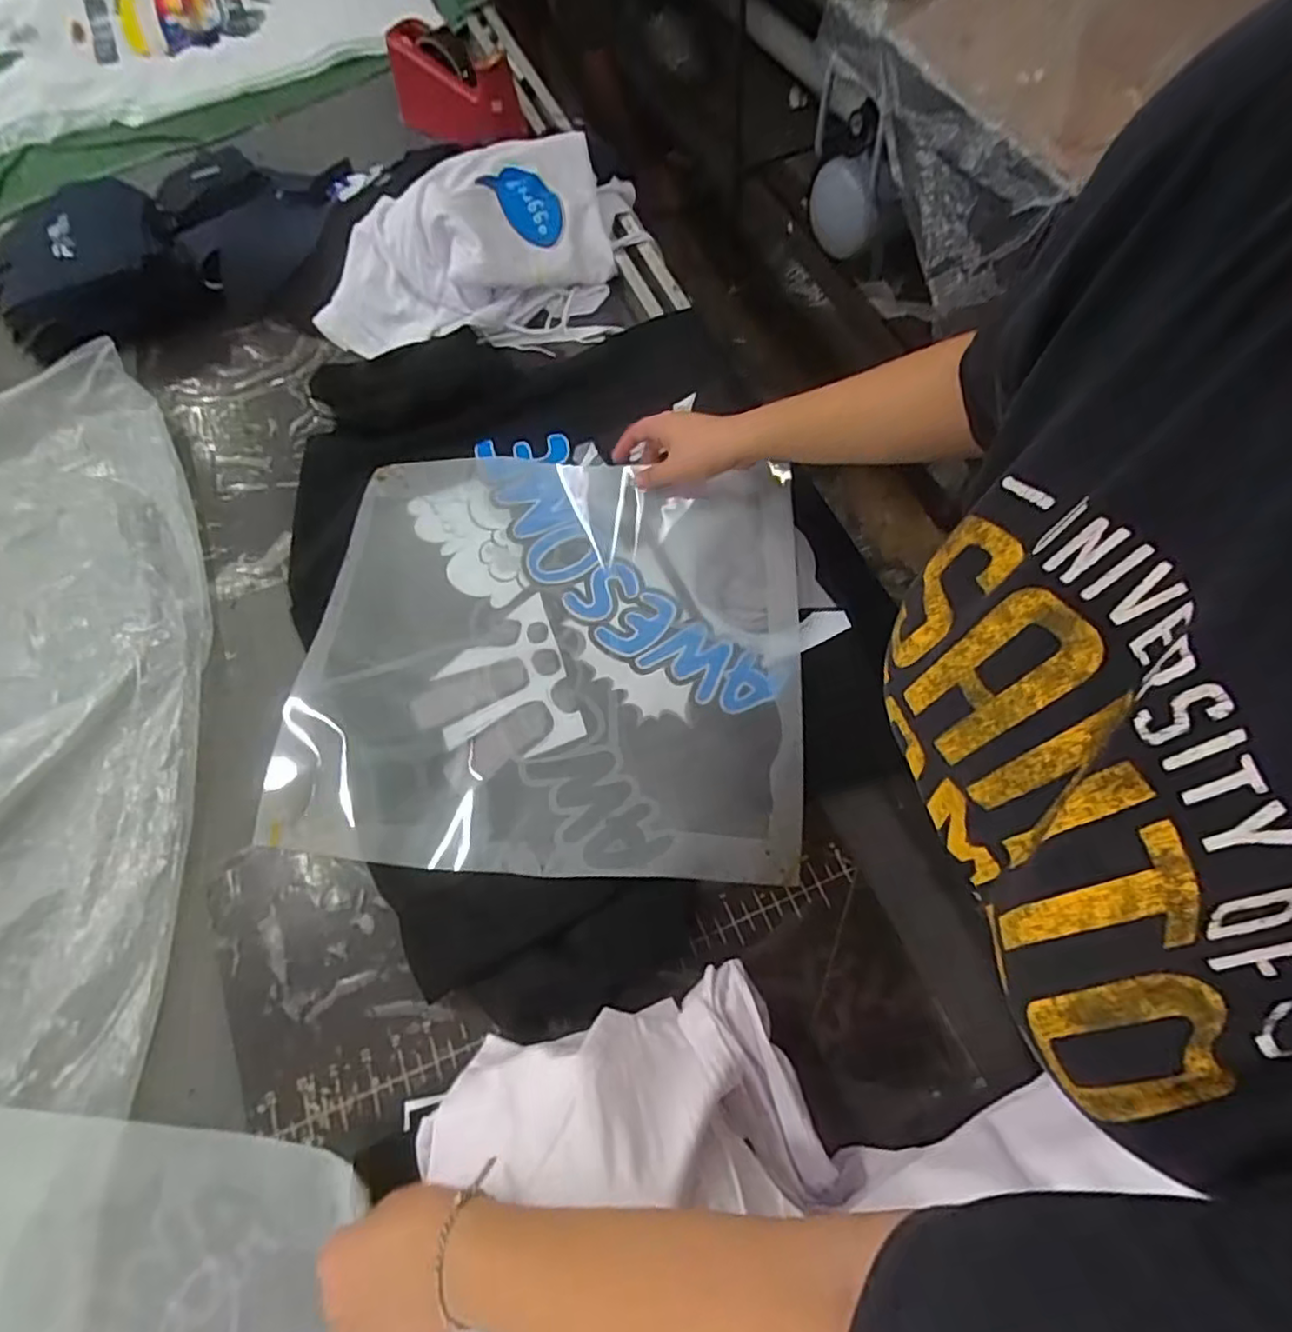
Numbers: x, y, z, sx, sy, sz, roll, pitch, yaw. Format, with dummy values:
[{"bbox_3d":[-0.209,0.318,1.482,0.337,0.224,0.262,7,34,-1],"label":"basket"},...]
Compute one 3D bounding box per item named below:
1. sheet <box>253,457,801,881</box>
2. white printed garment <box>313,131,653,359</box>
[{"bbox_3d":[-0.093,-0.021,0.647,0.470,0.058,0.442,4,69,2],"label":"sheet"},{"bbox_3d":[-0.188,-0.499,0.806,0.420,0.099,0.205,-22,67,-7],"label":"white printed garment"}]

